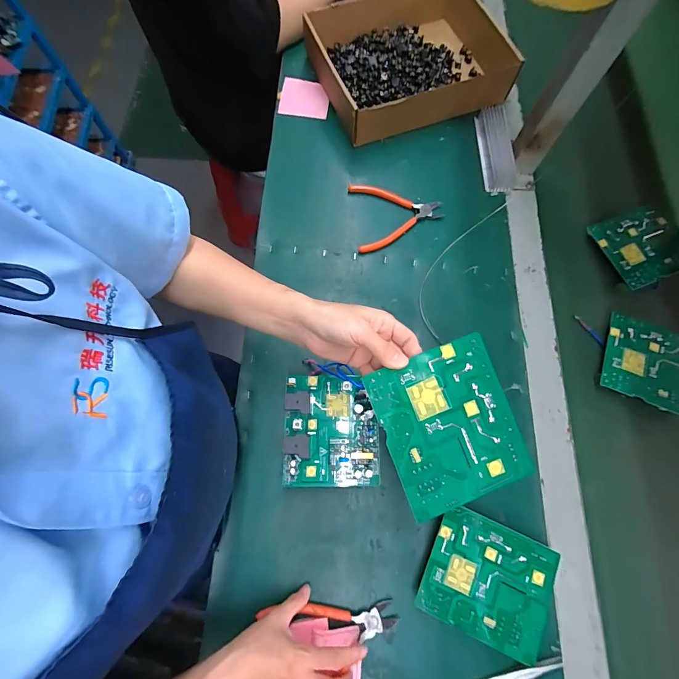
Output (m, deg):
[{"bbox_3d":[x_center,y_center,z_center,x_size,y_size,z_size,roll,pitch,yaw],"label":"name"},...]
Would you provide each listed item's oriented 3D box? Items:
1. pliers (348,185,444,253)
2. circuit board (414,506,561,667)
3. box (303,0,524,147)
[{"bbox_3d":[0.092,-0.197,0.541,0.140,0.016,0.113,-8,72,-3],"label":"pliers"},{"bbox_3d":[0.164,0.265,0.384,0.130,0.021,0.113,23,73,7],"label":"circuit board"},{"bbox_3d":[0.123,-0.484,0.600,0.313,0.078,0.240,-19,73,-6],"label":"box"}]

